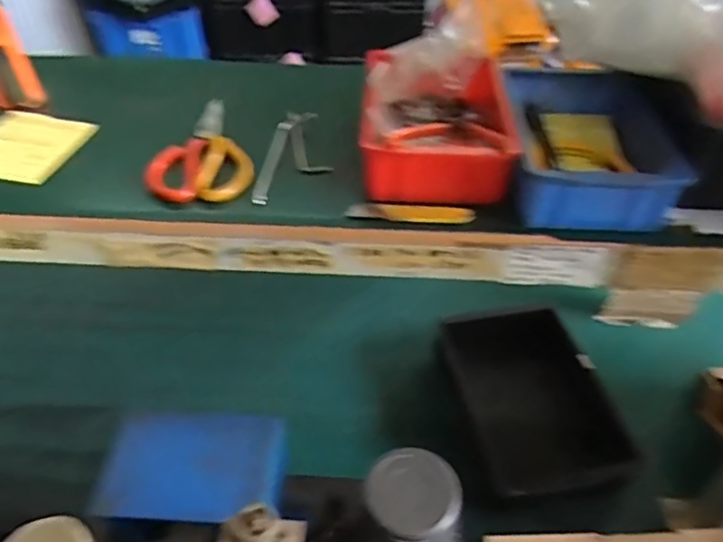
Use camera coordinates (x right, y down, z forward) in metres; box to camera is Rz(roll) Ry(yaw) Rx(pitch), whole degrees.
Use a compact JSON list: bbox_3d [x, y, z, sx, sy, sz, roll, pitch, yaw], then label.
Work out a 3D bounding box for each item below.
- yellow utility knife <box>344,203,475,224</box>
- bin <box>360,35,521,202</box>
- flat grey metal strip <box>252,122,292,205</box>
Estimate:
[{"bbox_3d":[0.042,-0.052,0.508,0.106,0.016,0.018,1,44,-1],"label":"yellow utility knife"},{"bbox_3d":[0.067,-0.145,0.557,0.126,0.081,0.204,3,44,1],"label":"bin"},{"bbox_3d":[-0.086,-0.109,0.568,0.014,0.008,0.132,5,44,3],"label":"flat grey metal strip"}]

